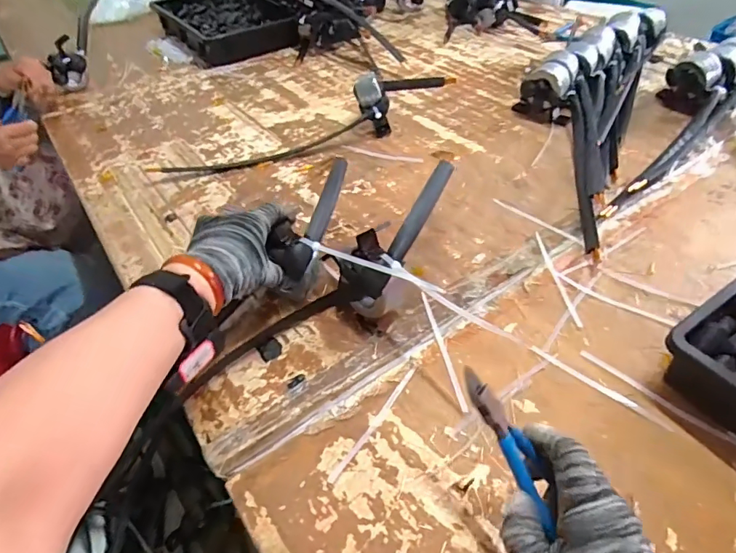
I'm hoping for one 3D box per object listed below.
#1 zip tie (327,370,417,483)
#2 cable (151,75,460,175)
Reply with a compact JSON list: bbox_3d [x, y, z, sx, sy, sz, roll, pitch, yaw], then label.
[{"bbox_3d":[0.008,0.131,0.427,0.009,0.004,0.131,27,52,25],"label":"zip tie"},{"bbox_3d":[-0.104,-0.247,0.746,0.487,0.084,0.069,-17,48,-14],"label":"cable"}]

